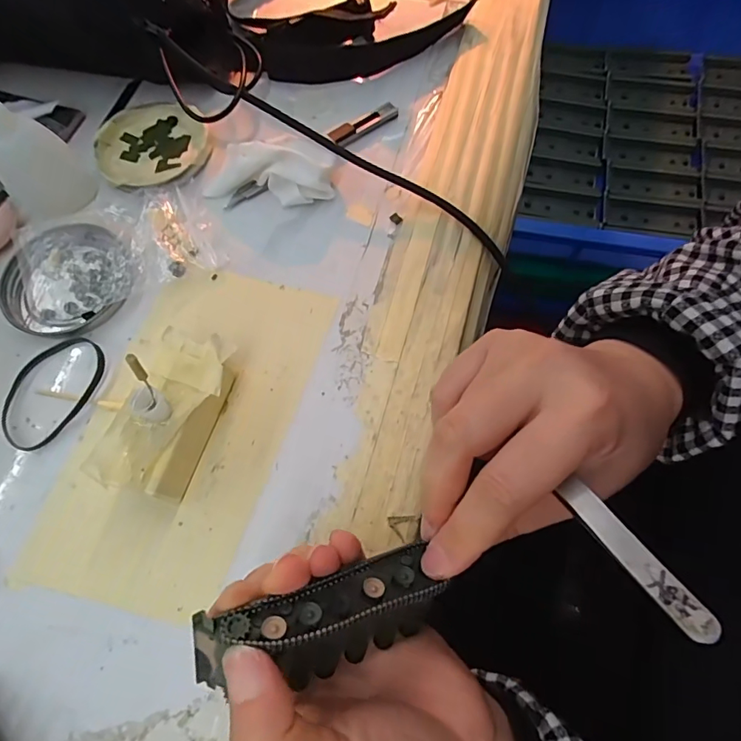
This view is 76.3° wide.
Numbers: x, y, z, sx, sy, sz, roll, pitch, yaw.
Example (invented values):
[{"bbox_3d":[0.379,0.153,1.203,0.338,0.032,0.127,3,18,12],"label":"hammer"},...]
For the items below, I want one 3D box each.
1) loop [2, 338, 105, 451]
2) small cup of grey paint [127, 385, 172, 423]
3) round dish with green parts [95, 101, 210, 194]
[{"bbox_3d":[-0.187,0.010,0.275,0.048,0.004,0.070,33,73,13],"label":"loop"},{"bbox_3d":[-0.105,0.017,0.228,0.012,0.018,0.015,32,73,14],"label":"small cup of grey paint"},{"bbox_3d":[-0.153,-0.159,0.337,0.078,0.011,0.076,0,69,1],"label":"round dish with green parts"}]

